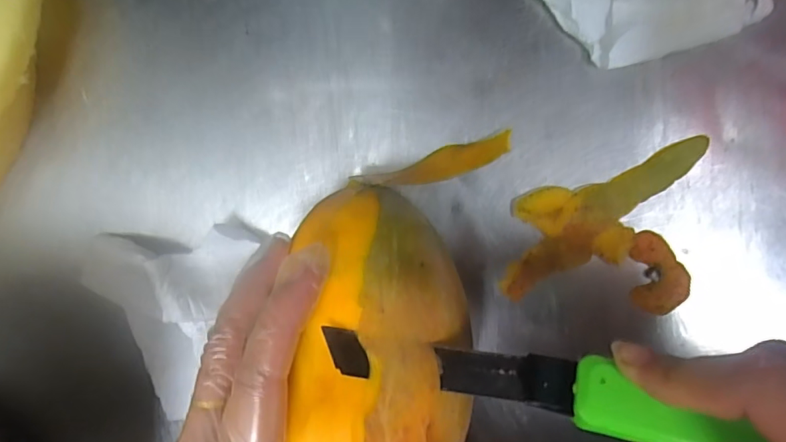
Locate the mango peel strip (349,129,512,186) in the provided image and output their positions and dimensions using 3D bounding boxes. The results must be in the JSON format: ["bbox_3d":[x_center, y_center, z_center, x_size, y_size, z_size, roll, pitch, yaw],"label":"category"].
[{"bbox_3d":[0.025,-0.030,0.266,0.087,0.022,0.018,-18,92,-9],"label":"mango peel strip"}]

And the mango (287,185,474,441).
[{"bbox_3d":[-0.007,0.051,0.222,0.077,0.067,0.146,-6,68,0],"label":"mango"}]

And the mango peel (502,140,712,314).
[{"bbox_3d":[0.120,0.001,0.276,0.102,0.008,0.094,3,93,4],"label":"mango peel"}]

